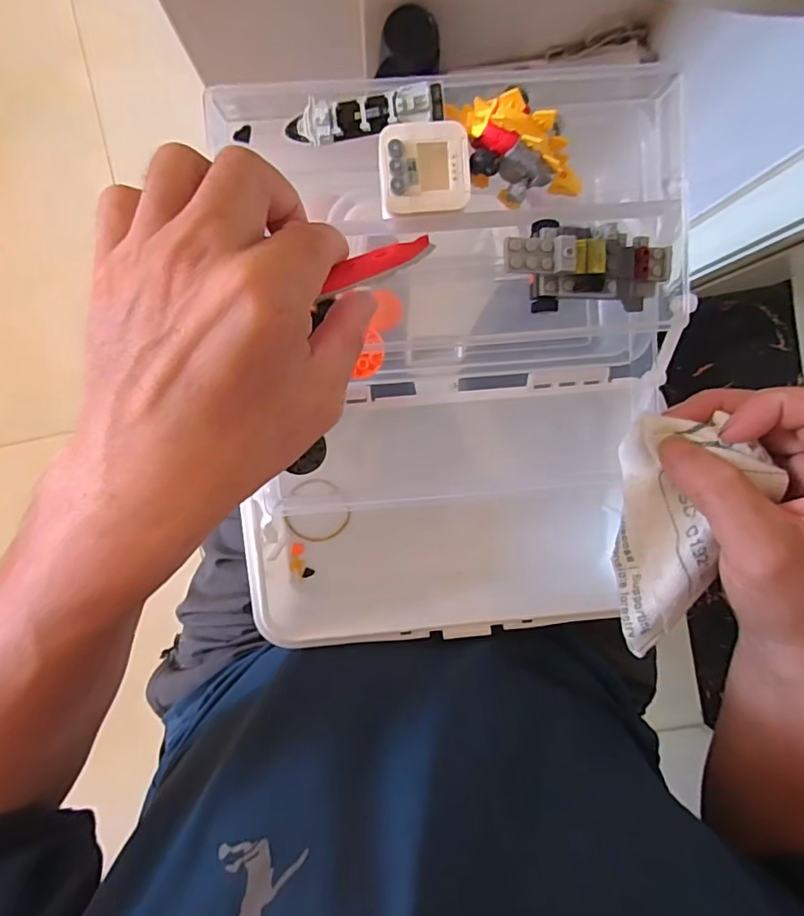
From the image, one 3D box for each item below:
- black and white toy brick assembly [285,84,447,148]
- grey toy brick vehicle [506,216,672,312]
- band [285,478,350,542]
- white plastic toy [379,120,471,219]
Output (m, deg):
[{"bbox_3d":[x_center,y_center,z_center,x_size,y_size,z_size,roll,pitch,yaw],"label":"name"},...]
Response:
[{"bbox_3d":[-0.018,-0.162,0.245,0.074,0.020,0.016,-5,94,-2],"label":"black and white toy brick assembly"},{"bbox_3d":[0.090,-0.095,0.259,0.087,0.031,0.037,-1,94,-18],"label":"grey toy brick vehicle"},{"bbox_3d":[-0.066,0.041,0.396,0.046,0.008,0.049,0,94,-3],"label":"band"},{"bbox_3d":[0.011,-0.137,0.244,0.042,0.007,0.038,-5,94,-2],"label":"white plastic toy"}]

